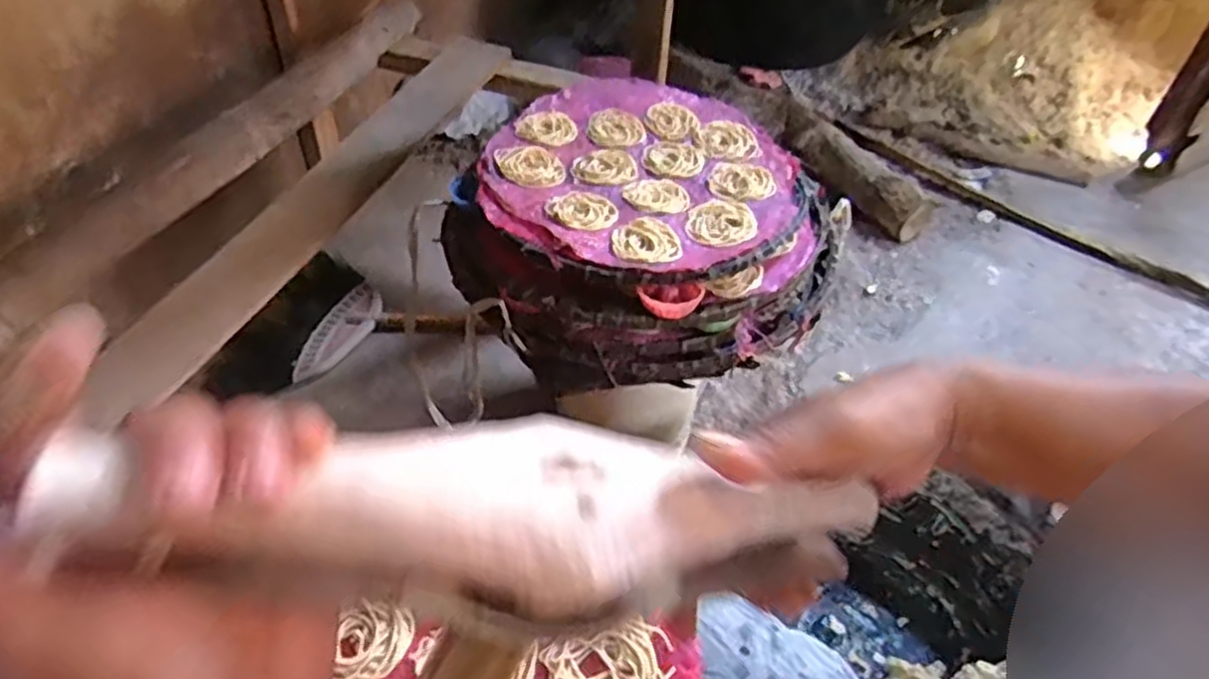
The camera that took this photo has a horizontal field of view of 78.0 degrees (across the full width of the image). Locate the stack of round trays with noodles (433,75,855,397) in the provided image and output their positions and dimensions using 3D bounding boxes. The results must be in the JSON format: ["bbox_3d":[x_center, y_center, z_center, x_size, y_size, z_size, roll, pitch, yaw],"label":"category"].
[{"bbox_3d":[0.046,-0.139,0.843,0.423,0.116,0.410,-25,51,-25],"label":"stack of round trays with noodles"}]

